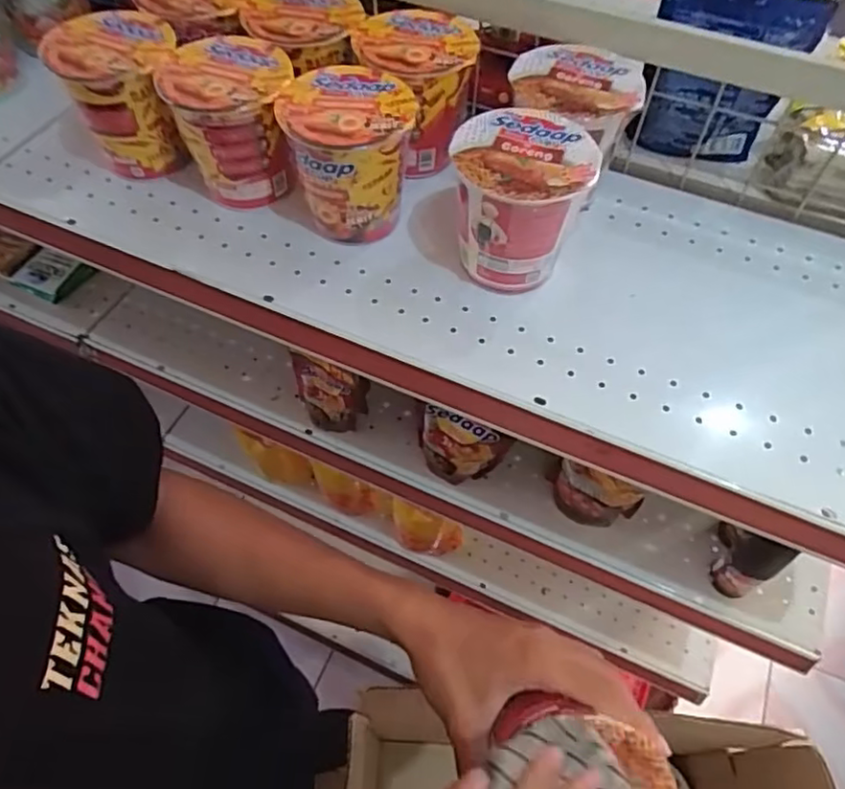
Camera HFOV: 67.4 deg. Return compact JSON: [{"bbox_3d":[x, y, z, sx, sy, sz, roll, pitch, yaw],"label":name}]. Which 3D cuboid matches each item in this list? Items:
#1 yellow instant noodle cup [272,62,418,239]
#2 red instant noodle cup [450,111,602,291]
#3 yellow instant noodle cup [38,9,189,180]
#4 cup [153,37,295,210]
[{"bbox_3d":[-0.058,-0.198,0.534,0.099,0.103,0.101,0,59,0],"label":"yellow instant noodle cup"},{"bbox_3d":[0.075,-0.151,0.507,0.100,0.104,0.097,0,59,0],"label":"red instant noodle cup"},{"bbox_3d":[-0.259,-0.261,0.568,0.097,0.106,0.093,-16,60,-9],"label":"yellow instant noodle cup"},{"bbox_3d":[-0.158,-0.230,0.550,0.097,0.106,0.093,-7,59,-4],"label":"cup"}]

